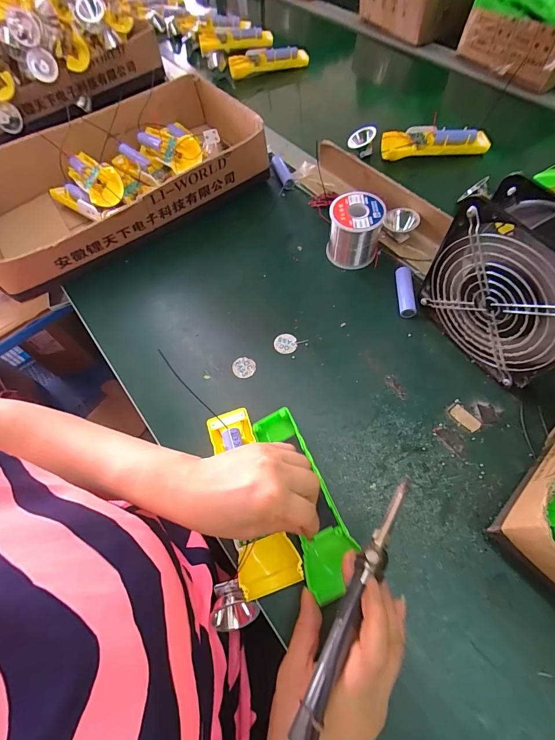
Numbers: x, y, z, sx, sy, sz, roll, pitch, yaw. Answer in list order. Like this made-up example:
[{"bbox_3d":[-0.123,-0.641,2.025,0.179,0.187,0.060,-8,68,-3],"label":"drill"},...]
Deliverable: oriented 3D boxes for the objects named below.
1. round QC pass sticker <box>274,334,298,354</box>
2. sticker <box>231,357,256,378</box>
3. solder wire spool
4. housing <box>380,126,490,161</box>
[{"bbox_3d":[0.009,-0.032,0.408,0.026,0.004,0.025,-2,62,3],"label":"round QC pass sticker"},{"bbox_3d":[-0.039,-0.002,0.398,0.027,0.004,0.025,-1,70,3],"label":"sticker"},{"bbox_3d":[0.098,-0.176,0.439,0.064,0.069,0.060,-2,62,3],"label":"solder wire spool"},{"bbox_3d":[0.248,-0.365,0.546,0.164,0.029,0.048,-7,62,0],"label":"housing"}]

